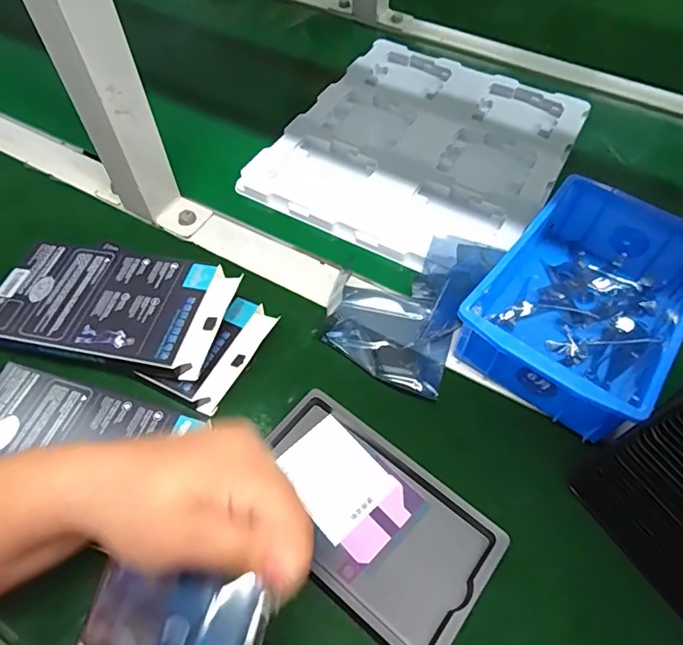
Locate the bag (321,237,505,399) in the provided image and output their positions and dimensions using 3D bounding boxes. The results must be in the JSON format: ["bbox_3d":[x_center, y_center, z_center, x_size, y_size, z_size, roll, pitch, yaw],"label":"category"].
[{"bbox_3d":[0.045,-0.018,0.398,0.112,0.033,0.127,24,59,14],"label":"bag"}]

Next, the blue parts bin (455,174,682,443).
[{"bbox_3d":[0.189,-0.021,0.382,0.121,0.062,0.200,36,63,20],"label":"blue parts bin"}]

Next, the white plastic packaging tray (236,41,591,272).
[{"bbox_3d":[0.088,-0.192,0.524,0.268,0.010,0.312,28,60,16],"label":"white plastic packaging tray"}]

